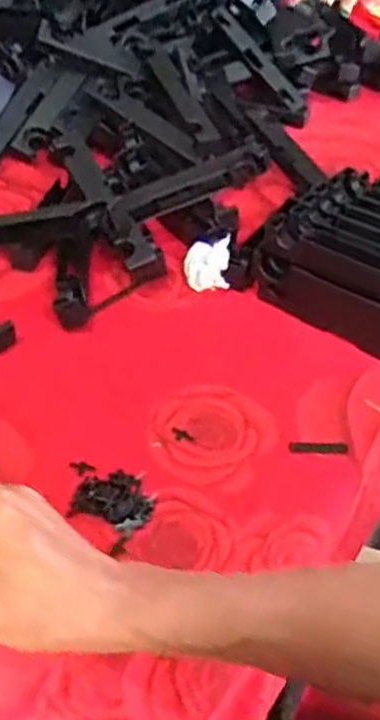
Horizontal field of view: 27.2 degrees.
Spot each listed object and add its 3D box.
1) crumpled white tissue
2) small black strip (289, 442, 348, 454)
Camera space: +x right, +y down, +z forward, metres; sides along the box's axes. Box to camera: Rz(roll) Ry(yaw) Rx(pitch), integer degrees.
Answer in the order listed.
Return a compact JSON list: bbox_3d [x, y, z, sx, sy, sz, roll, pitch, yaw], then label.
[{"bbox_3d":[0.017,-0.093,0.776,0.044,0.053,0.033,4,39,1],"label":"crumpled white tissue"},{"bbox_3d":[0.101,0.069,0.622,0.046,0.004,0.009,3,39,0],"label":"small black strip"}]

